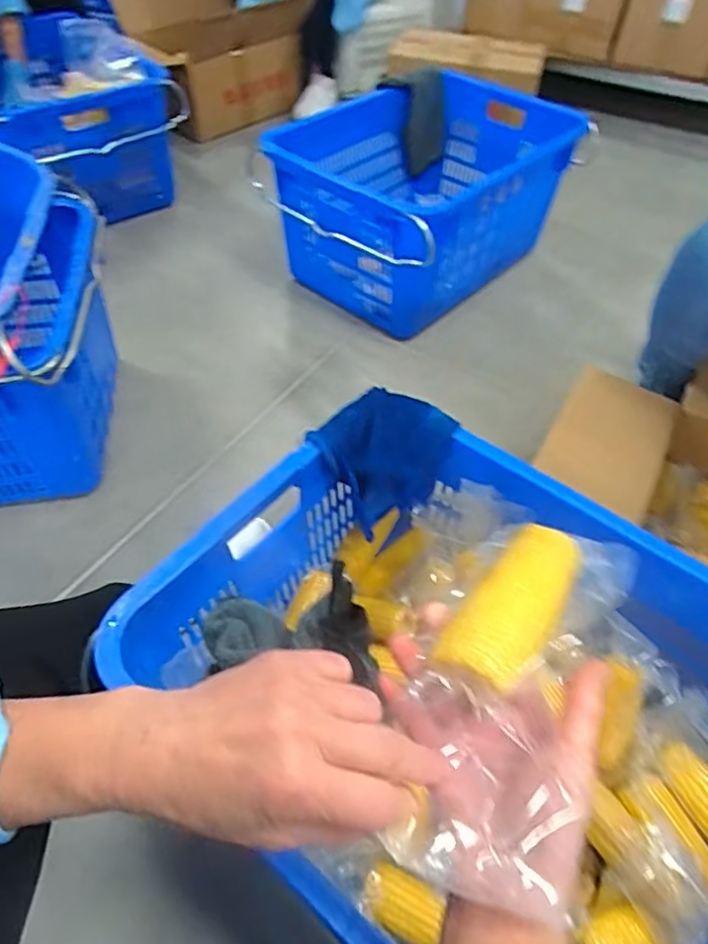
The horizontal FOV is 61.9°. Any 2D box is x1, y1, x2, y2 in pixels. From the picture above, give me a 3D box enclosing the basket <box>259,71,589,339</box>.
[{"bbox_3d":[0.157,-0.585,1.283,0.414,0.294,0.606,36,58,24],"label":"basket"}]

